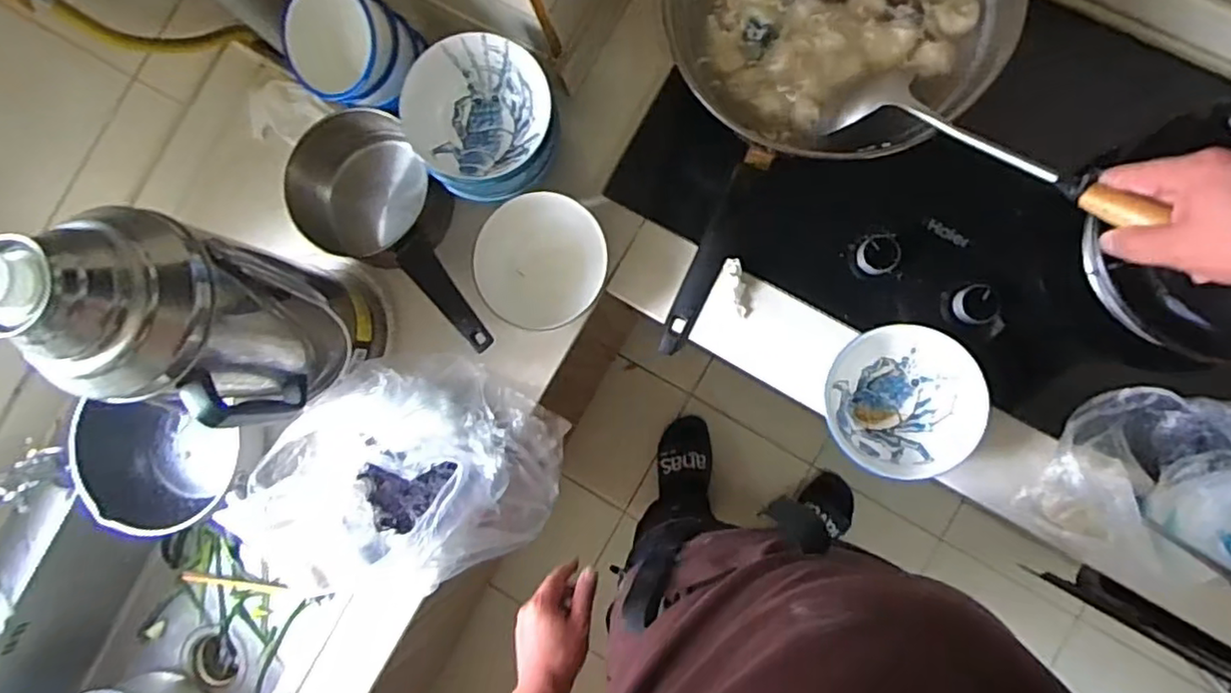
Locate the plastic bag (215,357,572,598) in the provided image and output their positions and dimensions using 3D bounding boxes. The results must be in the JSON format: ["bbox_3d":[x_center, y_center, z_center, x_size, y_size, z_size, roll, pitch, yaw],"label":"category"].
[{"bbox_3d":[-0.225,0.140,0.693,0.316,0.146,0.239,-16,84,6],"label":"plastic bag"}]

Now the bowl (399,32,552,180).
[{"bbox_3d":[-0.137,-0.241,0.666,0.133,0.084,0.132,-1,86,7],"label":"bowl"}]

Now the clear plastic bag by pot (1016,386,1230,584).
[{"bbox_3d":[0.517,0.127,0.596,0.212,0.109,0.161,16,88,8],"label":"clear plastic bag by pot"}]

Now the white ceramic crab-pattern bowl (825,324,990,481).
[{"bbox_3d":[0.283,0.055,0.668,0.148,0.086,0.150,4,87,7],"label":"white ceramic crab-pattern bowl"}]

